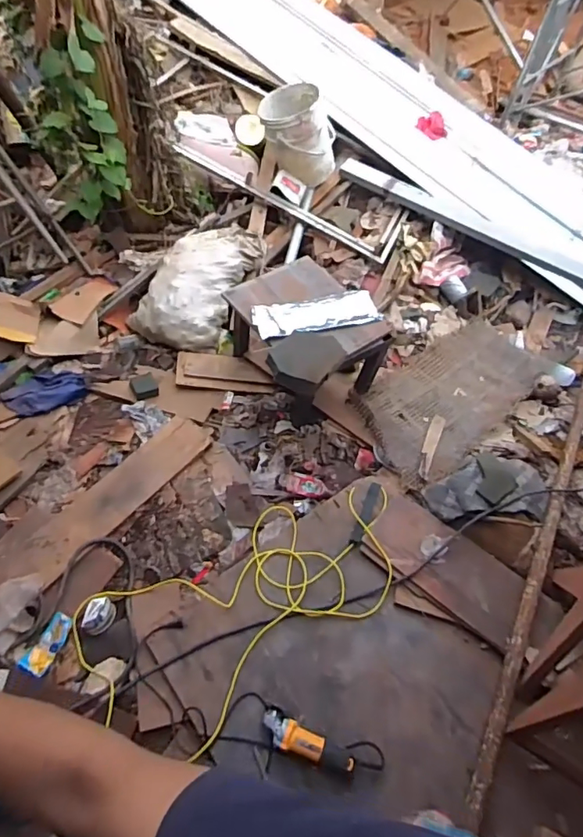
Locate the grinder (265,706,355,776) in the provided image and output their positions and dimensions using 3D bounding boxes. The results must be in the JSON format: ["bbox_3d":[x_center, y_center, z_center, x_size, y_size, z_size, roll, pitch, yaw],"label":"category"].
[{"bbox_3d":[0.040,0.882,1.354,0.267,0.066,0.088,27,55,12],"label":"grinder"}]

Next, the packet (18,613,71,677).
[{"bbox_3d":[-0.731,0.672,1.500,0.083,0.022,0.171,22,54,9],"label":"packet"}]

